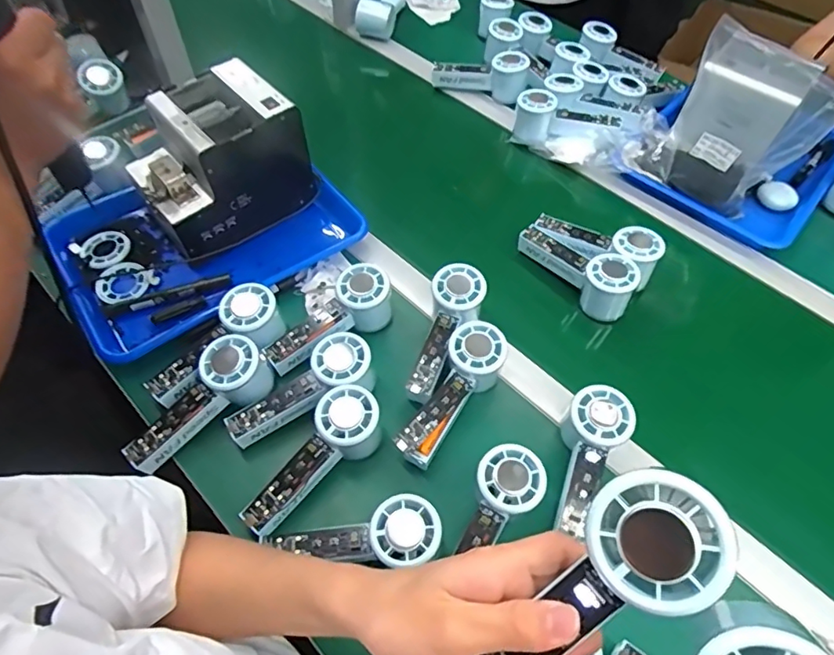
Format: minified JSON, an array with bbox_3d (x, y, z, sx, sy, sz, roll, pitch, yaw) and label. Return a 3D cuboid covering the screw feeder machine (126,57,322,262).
[{"bbox_3d":[-0.231,-0.194,0.627,0.180,0.145,0.130,-34,62,-22],"label":"screw feeder machine"}]

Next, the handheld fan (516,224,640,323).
[{"bbox_3d":[0.190,-0.074,0.638,0.048,0.066,0.147,-33,61,-21],"label":"handheld fan"}]

